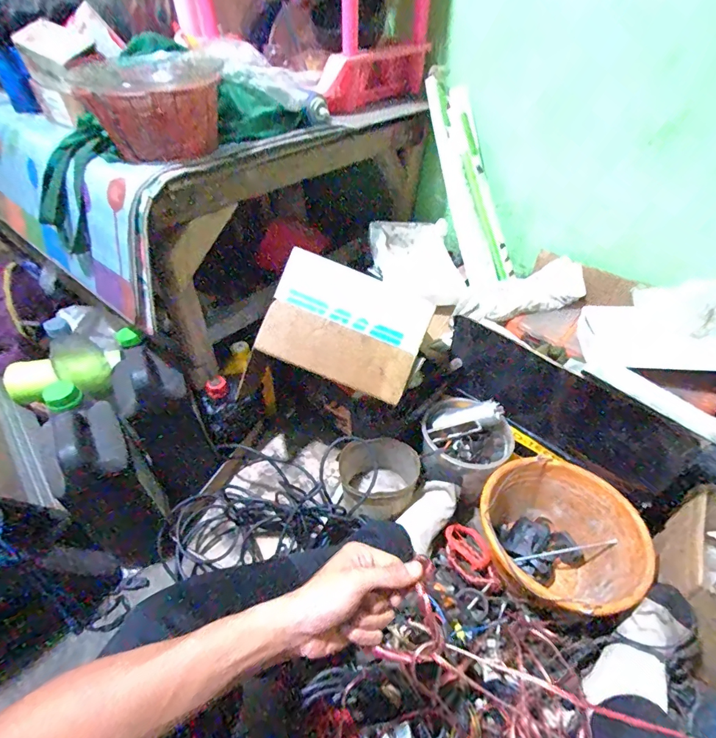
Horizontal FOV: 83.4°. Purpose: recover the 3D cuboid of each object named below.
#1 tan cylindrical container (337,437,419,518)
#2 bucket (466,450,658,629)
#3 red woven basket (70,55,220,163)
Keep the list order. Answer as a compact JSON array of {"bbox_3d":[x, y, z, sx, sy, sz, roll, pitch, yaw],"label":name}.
[{"bbox_3d":[0.044,0.228,0.835,0.154,0.117,0.146,0,43,0],"label":"tan cylindrical container"},{"bbox_3d":[0.339,0.307,0.711,0.251,0.169,0.250,0,43,0],"label":"bucket"},{"bbox_3d":[-0.308,-0.409,0.631,0.206,0.111,0.169,30,51,28],"label":"red woven basket"}]

